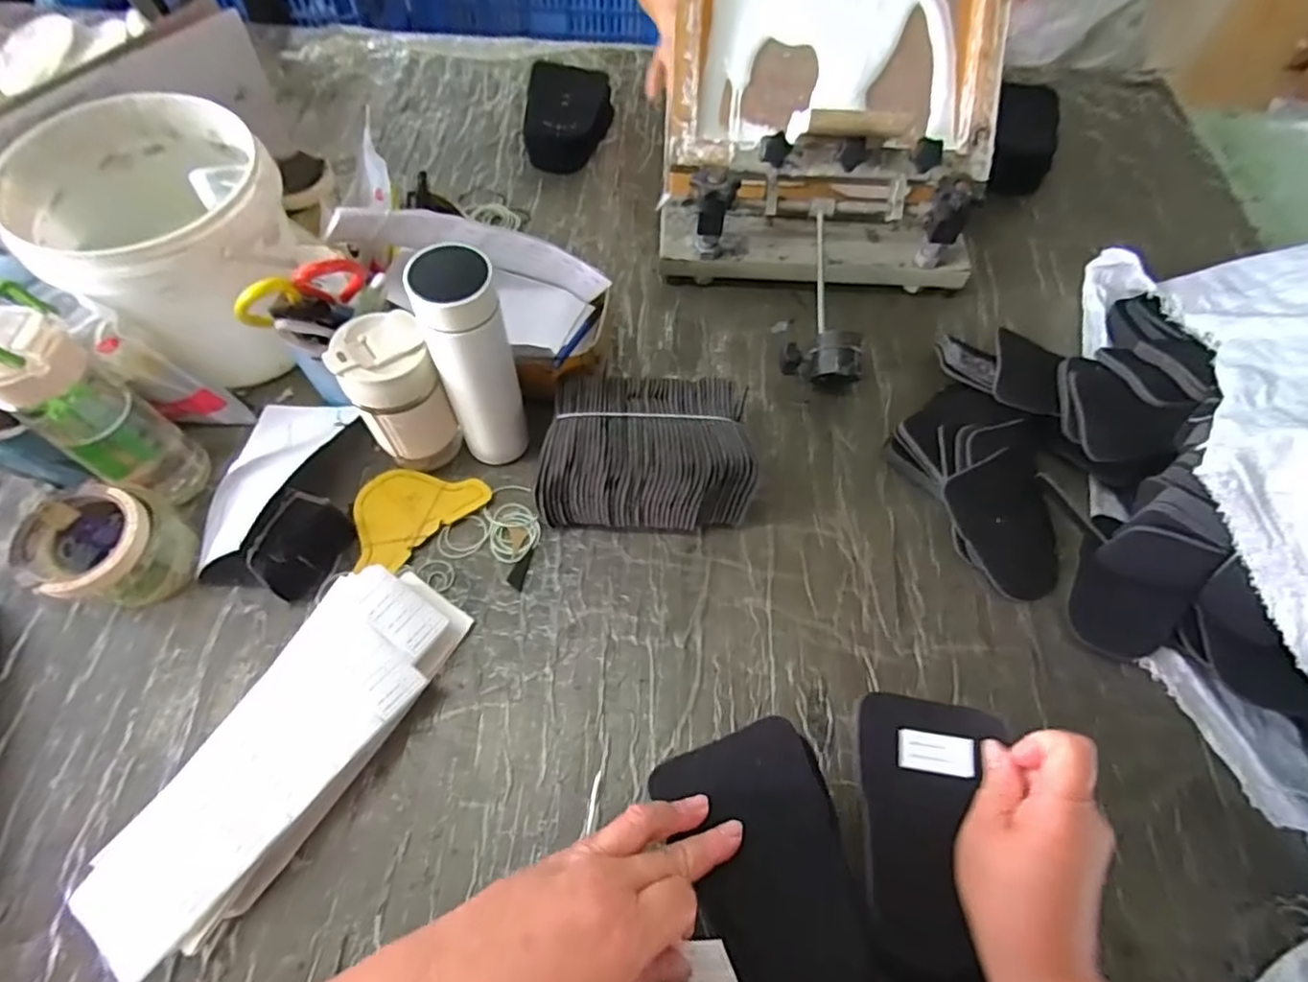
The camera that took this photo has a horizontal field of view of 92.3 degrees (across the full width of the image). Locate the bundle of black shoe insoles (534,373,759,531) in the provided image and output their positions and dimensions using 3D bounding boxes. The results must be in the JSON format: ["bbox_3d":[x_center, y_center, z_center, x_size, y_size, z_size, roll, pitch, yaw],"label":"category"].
[{"bbox_3d":[-0.006,-0.040,0.611,0.194,0.101,0.137,2,63,-2],"label":"bundle of black shoe insoles"}]

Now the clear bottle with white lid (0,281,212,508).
[{"bbox_3d":[-0.470,-0.071,0.517,0.076,0.220,0.074,31,64,14],"label":"clear bottle with white lid"}]

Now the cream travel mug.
[{"bbox_3d":[-0.236,-0.082,0.589,0.076,0.161,0.071,-30,66,-18],"label":"cream travel mug"}]

